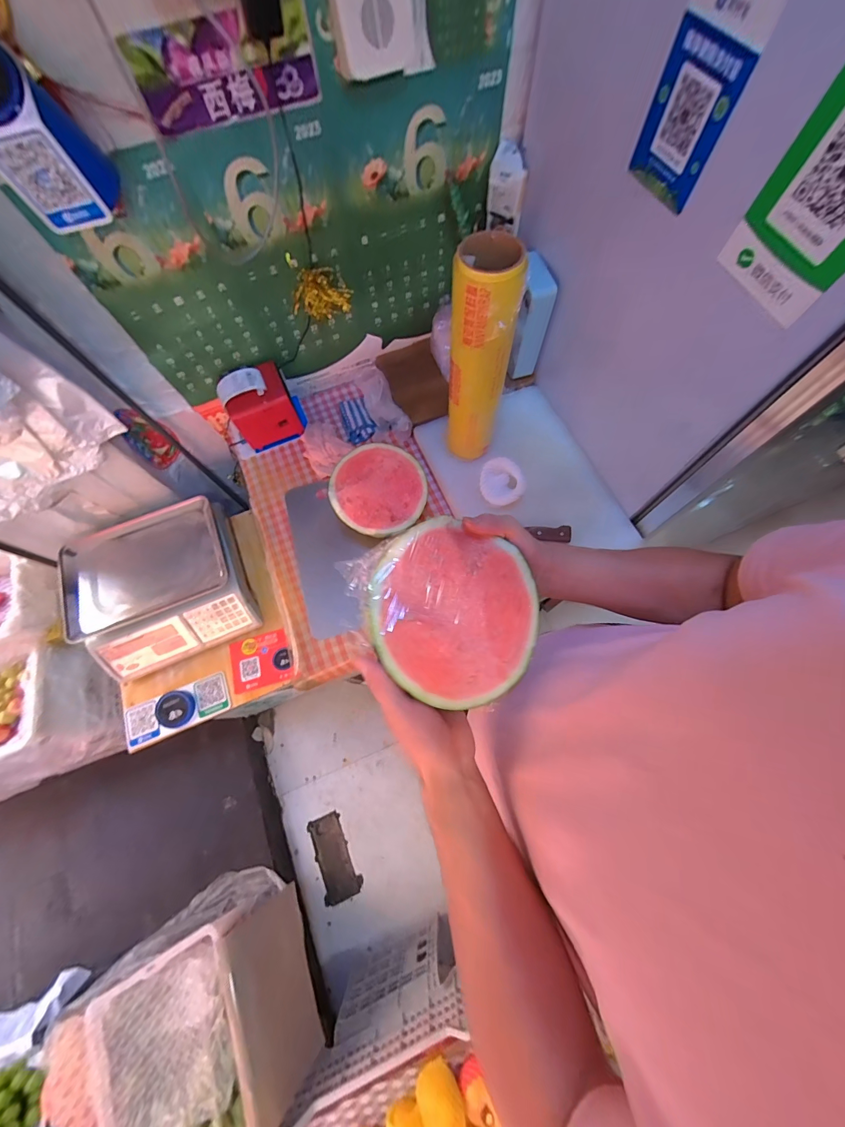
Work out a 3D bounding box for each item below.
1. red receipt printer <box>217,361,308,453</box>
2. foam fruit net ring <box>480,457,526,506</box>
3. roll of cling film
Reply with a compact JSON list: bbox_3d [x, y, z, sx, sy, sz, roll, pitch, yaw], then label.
[{"bbox_3d":[-0.344,-0.344,0.809,0.134,0.123,0.119,-25,71,-6],"label":"red receipt printer"},{"bbox_3d":[0.154,-0.159,0.724,0.075,0.035,0.088,-32,72,-9],"label":"foam fruit net ring"},{"bbox_3d":[0.095,-0.326,0.626,0.092,0.337,0.100,4,71,4],"label":"roll of cling film"}]

